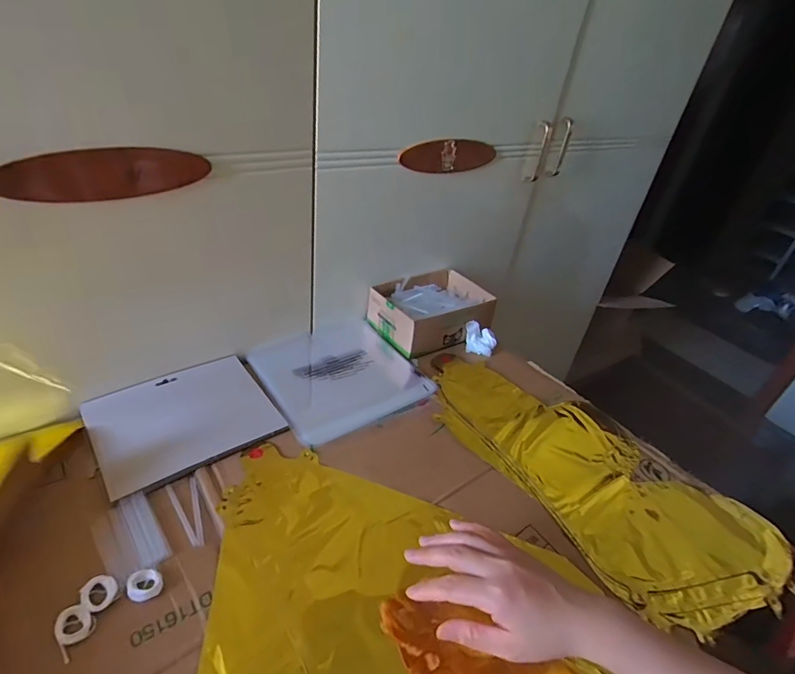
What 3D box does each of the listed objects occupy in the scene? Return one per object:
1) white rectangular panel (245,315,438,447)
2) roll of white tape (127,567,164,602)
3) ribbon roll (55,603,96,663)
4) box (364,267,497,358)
[{"bbox_3d":[-0.090,0.048,0.664,0.217,0.023,0.222,-20,43,-34],"label":"white rectangular panel"},{"bbox_3d":[-0.218,0.213,0.386,0.027,0.007,0.026,5,34,-4],"label":"roll of white tape"},{"bbox_3d":[-0.255,0.230,0.353,0.038,0.004,0.026,32,41,31],"label":"ribbon roll"},{"bbox_3d":[0.059,-0.046,0.766,0.191,0.070,0.141,-16,41,-31],"label":"box"}]

